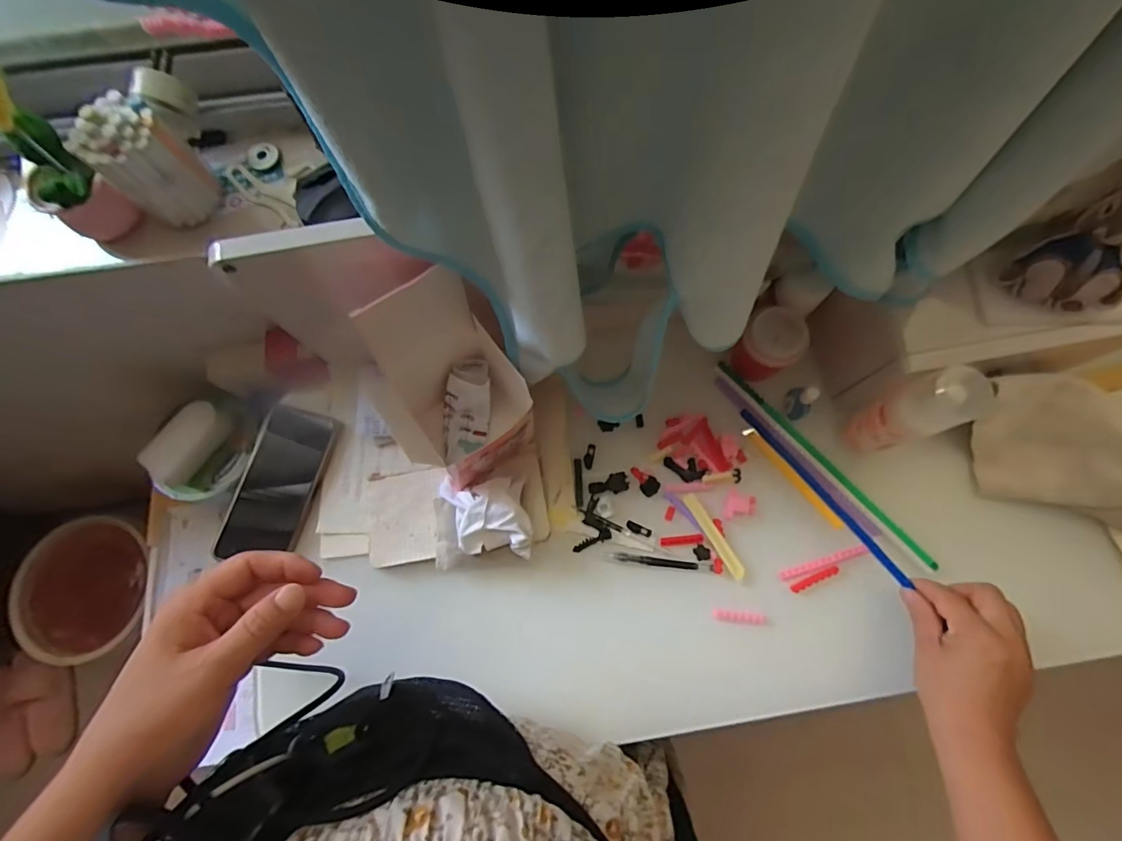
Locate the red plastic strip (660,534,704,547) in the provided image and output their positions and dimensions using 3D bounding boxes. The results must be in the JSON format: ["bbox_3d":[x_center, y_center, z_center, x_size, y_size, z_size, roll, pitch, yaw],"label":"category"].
[{"bbox_3d":[0.118,0.116,0.486,0.041,0.004,0.010,-4,75,0],"label":"red plastic strip"}]

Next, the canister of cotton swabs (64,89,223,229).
[{"bbox_3d":[-0.308,-0.192,0.370,0.066,0.076,0.058,38,79,10],"label":"canister of cotton swabs"}]

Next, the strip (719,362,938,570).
[{"bbox_3d":[0.261,0.040,0.504,0.012,0.006,0.273,-41,78,-9],"label":"strip"}]

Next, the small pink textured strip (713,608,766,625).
[{"bbox_3d":[0.168,0.185,0.472,0.048,0.004,0.011,6,75,3],"label":"small pink textured strip"}]

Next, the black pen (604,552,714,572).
[{"bbox_3d":[0.094,0.136,0.482,0.102,0.004,0.009,7,75,3],"label":"black pen"}]

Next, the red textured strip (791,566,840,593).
[{"bbox_3d":[0.242,0.151,0.477,0.047,0.006,0.009,-21,76,-4],"label":"red textured strip"}]

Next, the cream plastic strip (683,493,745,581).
[{"bbox_3d":[0.148,0.112,0.486,0.014,0.004,0.091,-30,76,-7],"label":"cream plastic strip"}]

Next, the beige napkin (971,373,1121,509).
[{"bbox_3d":[0.480,0.023,0.467,0.144,0.080,0.107,11,76,4],"label":"beige napkin"}]

